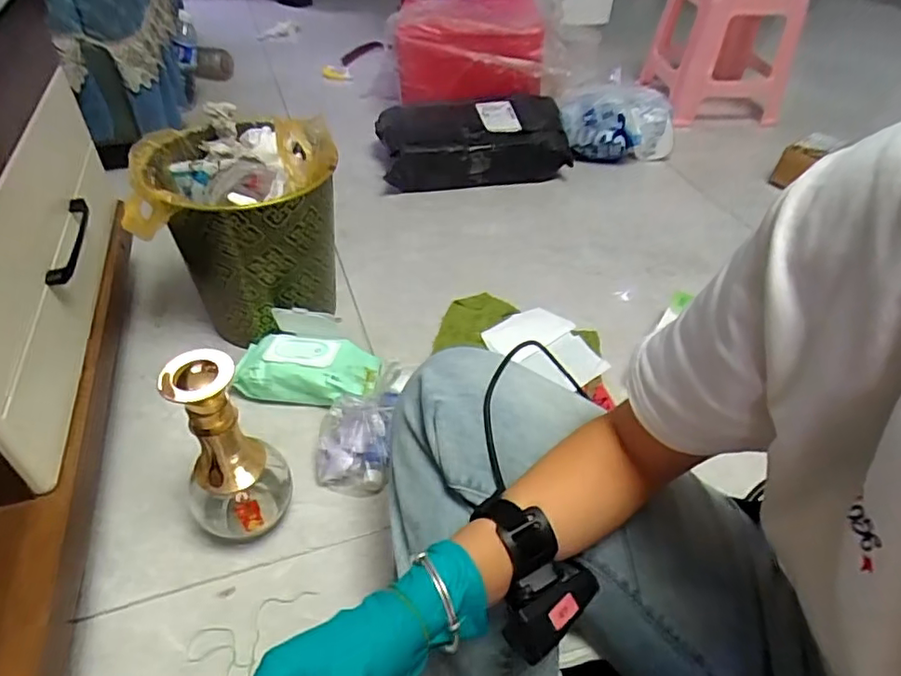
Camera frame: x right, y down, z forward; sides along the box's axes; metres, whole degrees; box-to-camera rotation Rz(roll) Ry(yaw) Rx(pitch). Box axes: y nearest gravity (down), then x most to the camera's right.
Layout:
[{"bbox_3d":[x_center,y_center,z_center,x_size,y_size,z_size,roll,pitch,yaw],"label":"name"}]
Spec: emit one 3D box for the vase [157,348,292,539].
[{"bbox_3d":[-0.218,0.121,0.573,0.097,0.237,0.083,-17,47,-20],"label":"vase"}]

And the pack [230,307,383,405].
[{"bbox_3d":[-0.194,0.025,0.777,0.187,0.099,0.105,7,43,4],"label":"pack"}]

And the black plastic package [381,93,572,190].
[{"bbox_3d":[0.048,-0.425,1.247,0.396,0.116,0.232,-6,44,-9],"label":"black plastic package"}]

